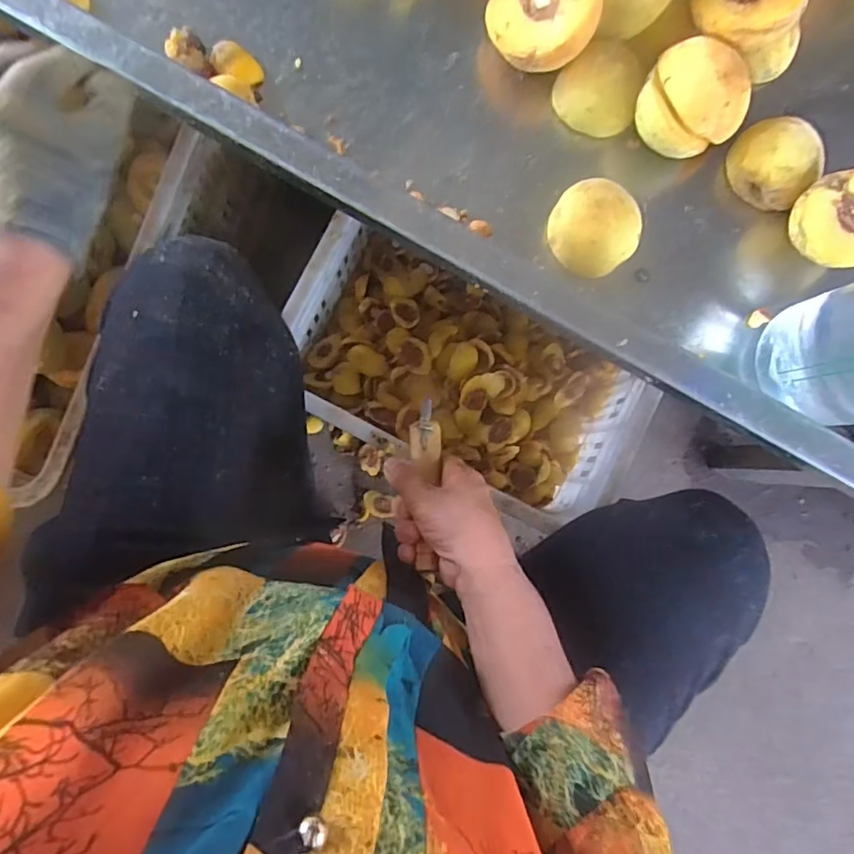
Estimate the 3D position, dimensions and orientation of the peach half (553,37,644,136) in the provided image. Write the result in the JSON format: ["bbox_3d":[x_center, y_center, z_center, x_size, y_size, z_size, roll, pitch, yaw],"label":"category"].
[{"bbox_3d":[0.123,-0.245,0.409,0.058,0.028,0.053,9,87,-3],"label":"peach half"}]

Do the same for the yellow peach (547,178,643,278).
[{"bbox_3d":[0.119,-0.143,0.406,0.056,0.033,0.063,-38,90,-5],"label":"yellow peach"}]

